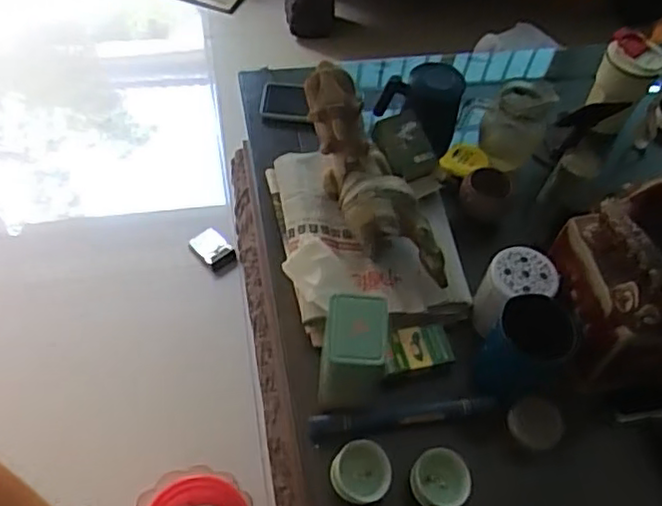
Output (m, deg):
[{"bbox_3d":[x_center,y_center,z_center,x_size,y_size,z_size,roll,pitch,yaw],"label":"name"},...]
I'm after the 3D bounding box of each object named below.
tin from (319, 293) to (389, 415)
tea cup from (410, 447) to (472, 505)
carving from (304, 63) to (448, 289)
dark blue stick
[{"bbox_3d":[0.027,0.116,0.761,0.073,0.128,0.087,7,56,0],"label":"tin"},{"bbox_3d":[0.118,0.247,0.734,0.059,0.036,0.063,2,56,-3],"label":"tea cup"},{"bbox_3d":[0.054,-0.080,0.858,0.100,0.185,0.264,-16,59,-15],"label":"carving"},{"bbox_3d":[0.085,0.196,0.803,0.220,0.023,0.024,-6,57,-9],"label":"dark blue stick"}]

